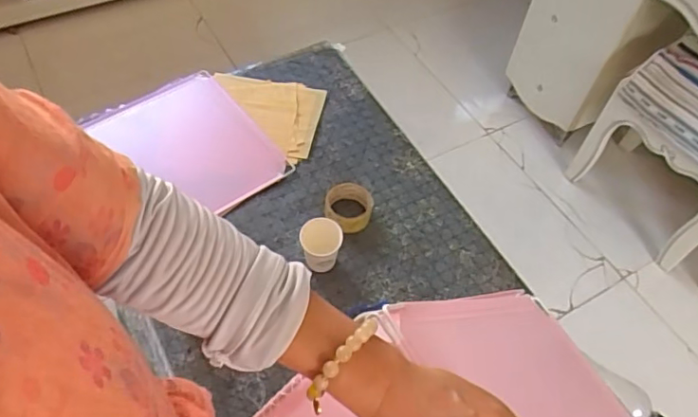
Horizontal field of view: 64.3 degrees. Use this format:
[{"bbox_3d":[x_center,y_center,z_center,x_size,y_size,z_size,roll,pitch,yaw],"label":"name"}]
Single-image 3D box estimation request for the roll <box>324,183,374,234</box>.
[{"bbox_3d":[-0.001,0.005,1.057,0.090,0.045,0.096,3,54,-4],"label":"roll"}]

